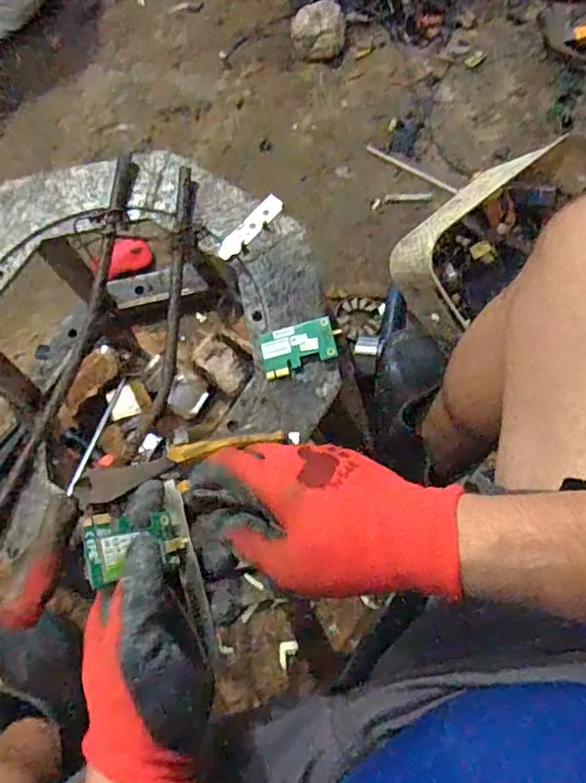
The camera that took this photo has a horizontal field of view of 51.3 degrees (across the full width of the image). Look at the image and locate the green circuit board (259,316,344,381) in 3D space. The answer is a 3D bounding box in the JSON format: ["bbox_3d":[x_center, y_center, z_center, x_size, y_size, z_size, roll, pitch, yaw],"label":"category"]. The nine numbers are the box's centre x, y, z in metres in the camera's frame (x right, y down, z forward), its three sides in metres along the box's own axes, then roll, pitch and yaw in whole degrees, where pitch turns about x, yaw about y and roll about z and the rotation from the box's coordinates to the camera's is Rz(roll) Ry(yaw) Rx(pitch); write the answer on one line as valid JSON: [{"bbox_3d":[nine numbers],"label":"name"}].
[{"bbox_3d":[0.006,-0.039,0.535,0.068,0.004,0.040,-16,81,6],"label":"green circuit board"}]

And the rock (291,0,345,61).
[{"bbox_3d":[0.043,-0.609,1.039,0.093,0.065,0.073,3,74,3],"label":"rock"}]

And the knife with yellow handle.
[{"bbox_3d":[-0.095,0.055,0.504,0.170,0.011,0.028,-21,75,-4],"label":"knife with yellow handle"}]

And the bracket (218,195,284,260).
[{"bbox_3d":[-0.041,-0.155,0.580,0.019,0.004,0.079,43,82,10],"label":"bracket"}]

